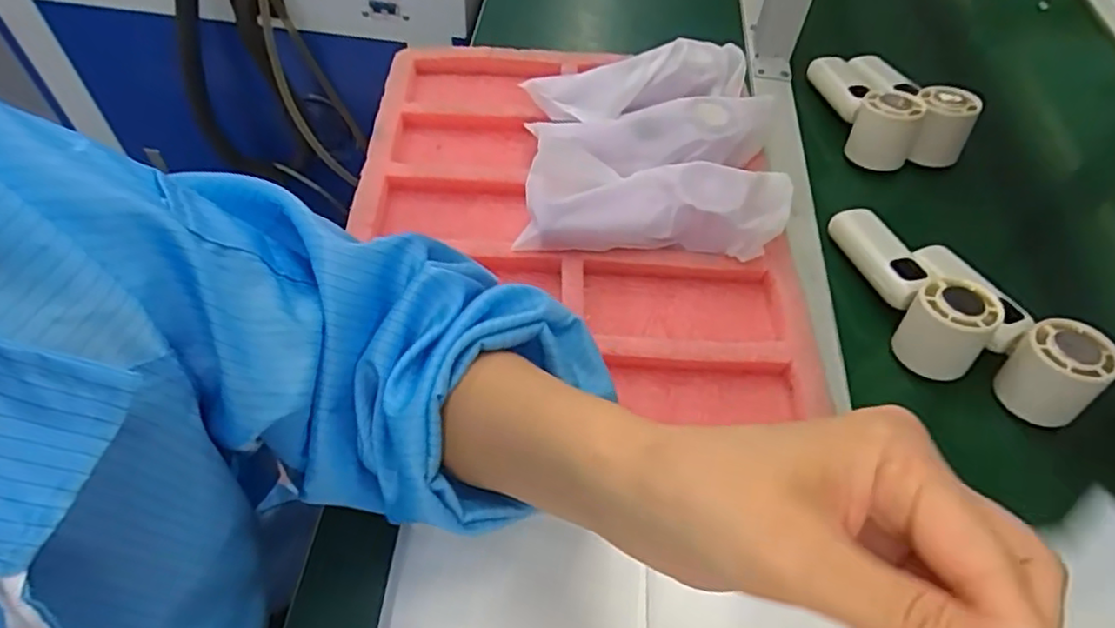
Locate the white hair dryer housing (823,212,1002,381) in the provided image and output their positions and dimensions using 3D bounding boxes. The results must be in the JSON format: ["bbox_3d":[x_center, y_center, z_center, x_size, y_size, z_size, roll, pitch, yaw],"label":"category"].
[{"bbox_3d":[0.259,-0.024,0.495,0.055,0.061,0.152,-18,57,-16],"label":"white hair dryer housing"}]

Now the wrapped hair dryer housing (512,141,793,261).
[{"bbox_3d":[0.074,-0.078,0.492,0.199,0.056,0.070,2,54,-2],"label":"wrapped hair dryer housing"}]

